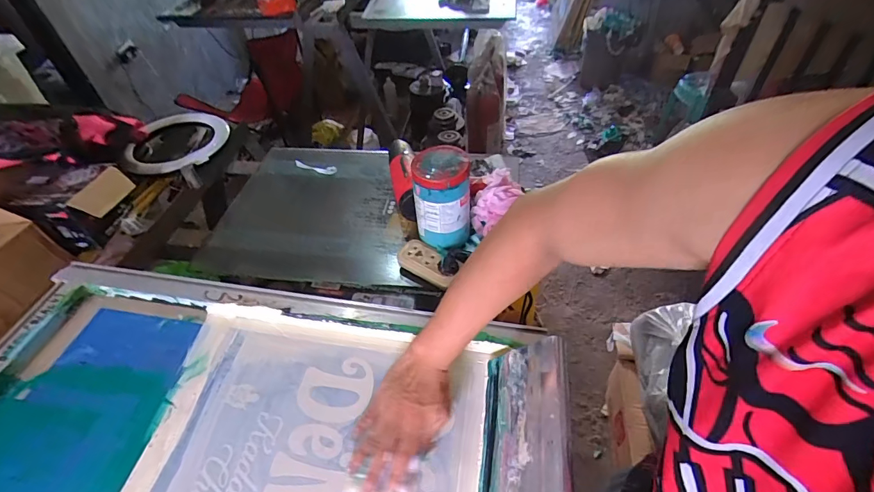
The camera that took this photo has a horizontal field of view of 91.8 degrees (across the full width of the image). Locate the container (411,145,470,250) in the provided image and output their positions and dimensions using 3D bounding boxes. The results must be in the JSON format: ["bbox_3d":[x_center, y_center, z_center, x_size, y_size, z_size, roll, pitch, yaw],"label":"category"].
[{"bbox_3d":[0.008,-0.083,0.735,0.098,0.155,0.095,-3,47,-4],"label":"container"}]

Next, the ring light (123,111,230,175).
[{"bbox_3d":[-0.603,-0.246,0.993,0.199,0.047,0.229,14,51,3],"label":"ring light"}]

